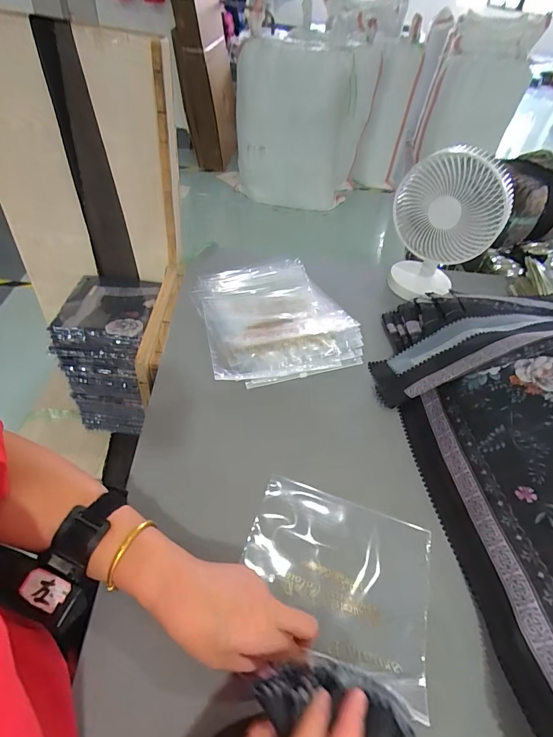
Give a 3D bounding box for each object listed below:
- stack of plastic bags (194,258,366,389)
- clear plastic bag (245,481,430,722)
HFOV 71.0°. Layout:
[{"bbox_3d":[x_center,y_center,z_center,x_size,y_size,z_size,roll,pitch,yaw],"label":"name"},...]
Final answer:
[{"bbox_3d":[-0.003,-0.096,0.696,0.258,0.015,0.294,-11,51,-16],"label":"stack of plastic bags"},{"bbox_3d":[0.061,0.220,0.415,0.193,0.022,0.167,15,48,9],"label":"clear plastic bag"}]

